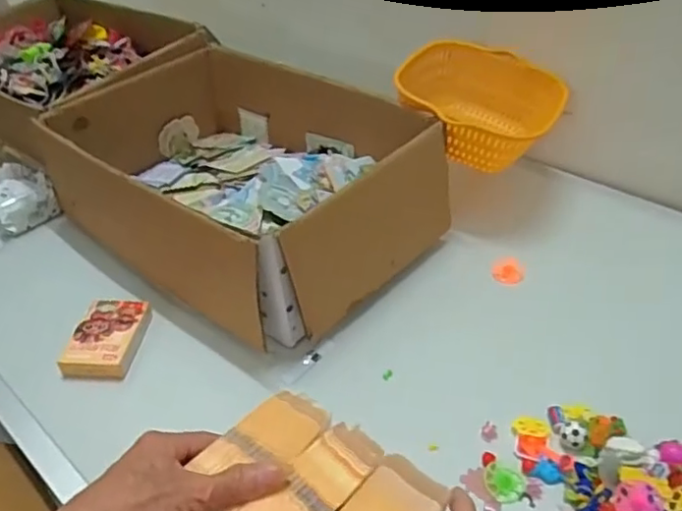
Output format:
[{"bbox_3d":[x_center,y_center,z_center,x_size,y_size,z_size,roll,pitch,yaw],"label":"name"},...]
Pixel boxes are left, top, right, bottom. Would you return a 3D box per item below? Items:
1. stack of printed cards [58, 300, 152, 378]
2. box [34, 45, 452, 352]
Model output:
[{"bbox_3d":[-0.244,0.084,0.648,0.067,0.019,0.101,0,39,6],"label":"stack of printed cards"},{"bbox_3d":[-0.120,-0.107,0.768,0.455,0.136,0.324,28,49,34],"label":"box"}]

